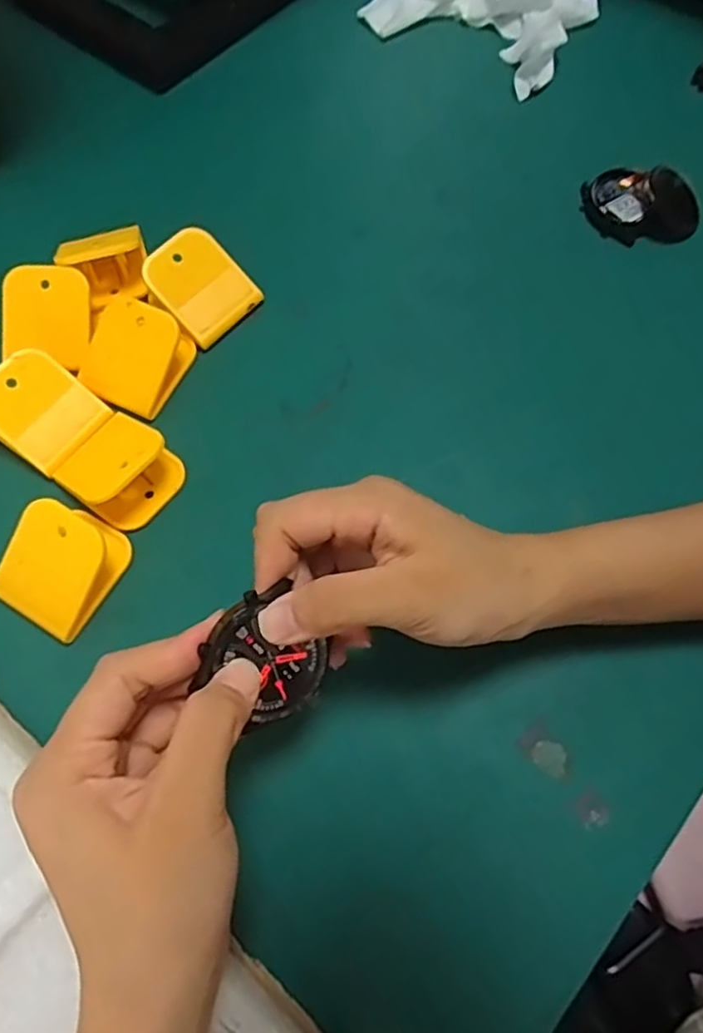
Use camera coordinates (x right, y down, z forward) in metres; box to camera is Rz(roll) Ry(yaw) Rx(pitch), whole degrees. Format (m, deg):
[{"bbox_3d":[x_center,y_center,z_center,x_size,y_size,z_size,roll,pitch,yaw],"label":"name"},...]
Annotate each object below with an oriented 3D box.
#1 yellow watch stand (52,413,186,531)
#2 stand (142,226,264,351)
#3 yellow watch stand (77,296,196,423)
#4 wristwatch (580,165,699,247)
[{"bbox_3d":[-0.116,-0.026,0.328,0.052,0.030,0.048,36,73,15],"label":"yellow watch stand"},{"bbox_3d":[-0.084,-0.129,0.369,0.047,0.029,0.047,42,75,17],"label":"stand"},{"bbox_3d":[-0.118,-0.087,0.354,0.046,0.031,0.051,21,70,10],"label":"yellow watch stand"},{"bbox_3d":[0.173,-0.186,0.397,0.067,0.021,0.048,19,69,10],"label":"wristwatch"}]

